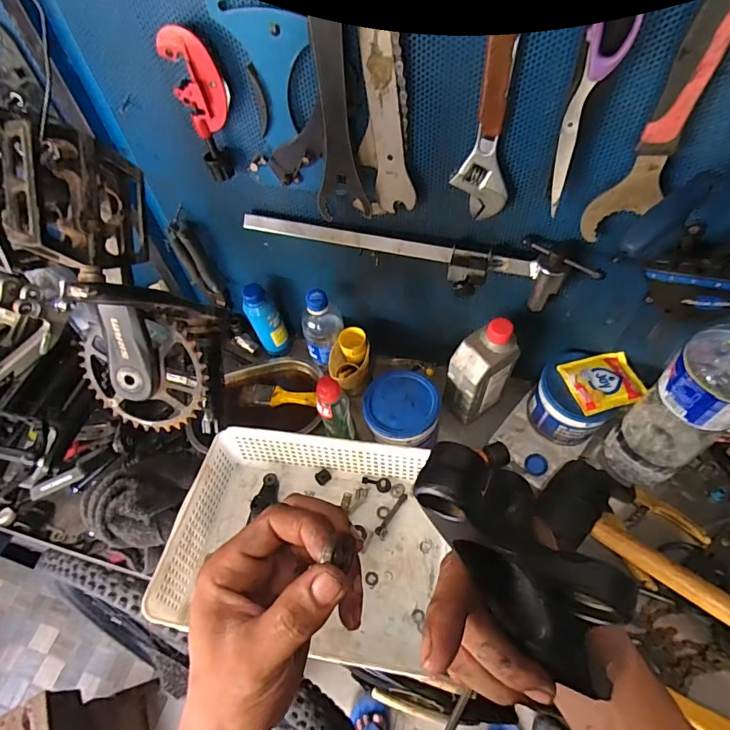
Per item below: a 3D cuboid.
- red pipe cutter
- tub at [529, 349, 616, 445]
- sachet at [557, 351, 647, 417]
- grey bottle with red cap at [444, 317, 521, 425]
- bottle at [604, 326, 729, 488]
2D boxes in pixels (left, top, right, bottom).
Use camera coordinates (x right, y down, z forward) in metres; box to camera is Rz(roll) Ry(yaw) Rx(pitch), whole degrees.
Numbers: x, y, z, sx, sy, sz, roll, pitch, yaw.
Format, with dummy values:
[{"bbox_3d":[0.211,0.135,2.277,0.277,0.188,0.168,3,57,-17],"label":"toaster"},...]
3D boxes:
[{"bbox_3d":[-0.164,-0.267,0.482,0.049,0.146,0.022,0,55,5],"label":"red pipe cutter"},{"bbox_3d":[0.289,0.054,0.655,0.094,0.095,0.108,-22,56,-10],"label":"tub"},{"bbox_3d":[0.321,0.021,0.619,0.093,0.011,0.081,-13,55,-4],"label":"sachet"},{"bbox_3d":[0.156,0.008,0.634,0.079,0.170,0.060,-31,58,-16],"label":"grey bottle with red cap"},{"bbox_3d":[0.376,0.047,0.529,0.101,0.306,0.093,-34,59,-18],"label":"bottle"}]

